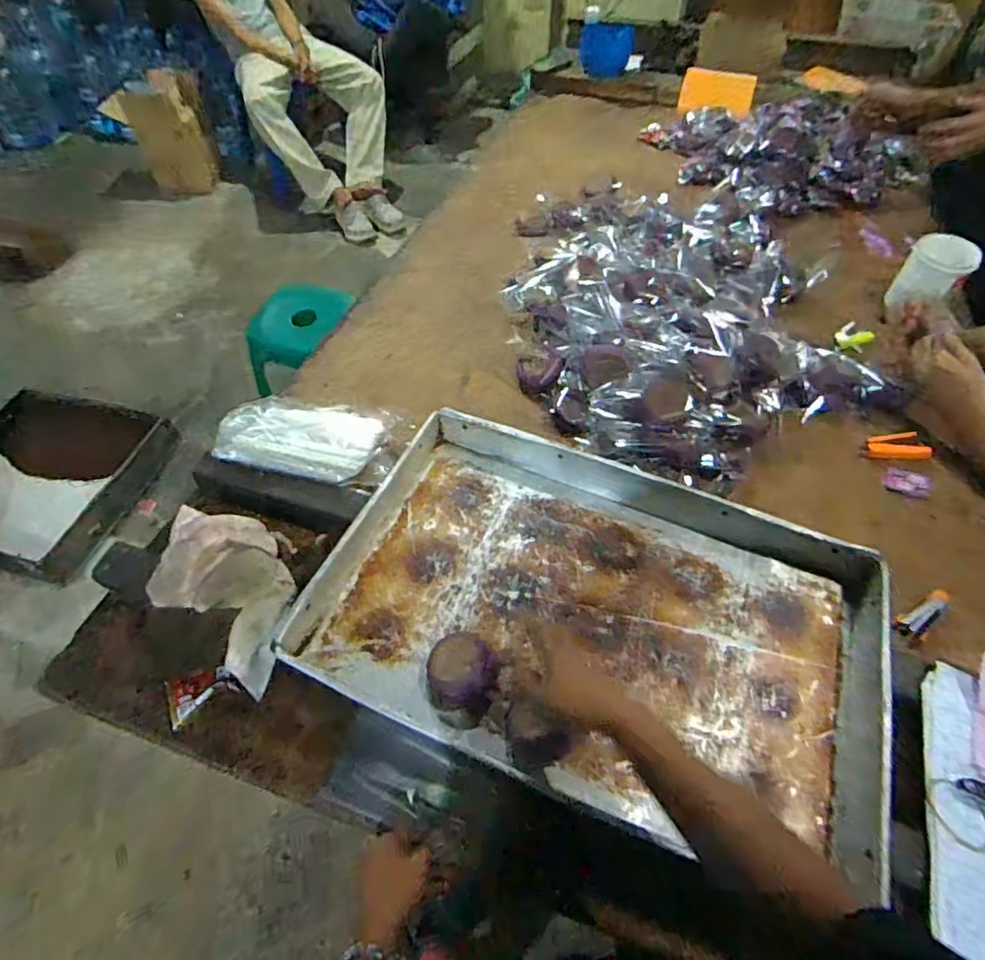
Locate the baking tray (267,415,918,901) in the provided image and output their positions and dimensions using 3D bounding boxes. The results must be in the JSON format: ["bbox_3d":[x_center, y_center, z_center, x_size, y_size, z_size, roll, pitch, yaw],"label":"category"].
[{"bbox_3d":[0.120,0.158,0.681,0.650,0.063,0.412,18,53,11],"label":"baking tray"}]

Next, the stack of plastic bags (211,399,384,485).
[{"bbox_3d":[-0.284,-0.060,0.852,0.229,0.054,0.121,10,52,4],"label":"stack of plastic bags"}]

